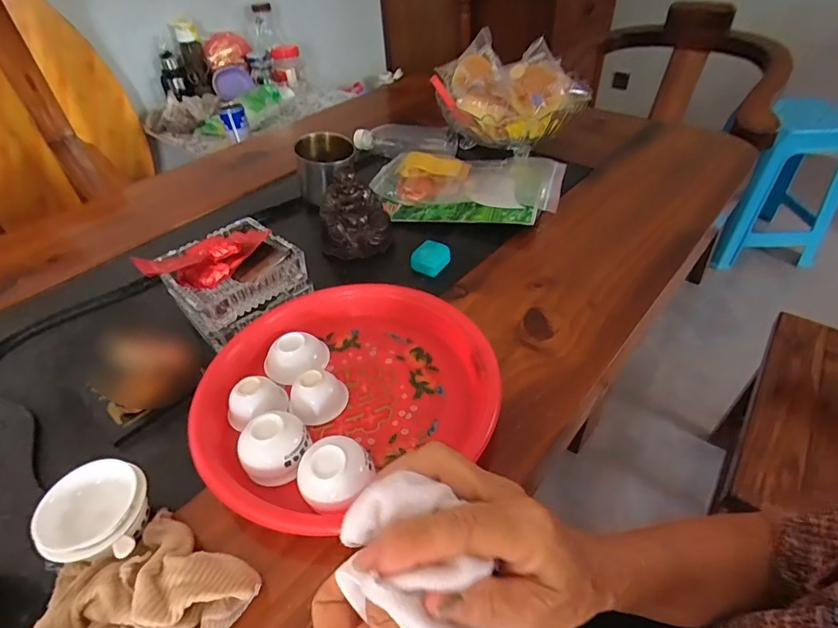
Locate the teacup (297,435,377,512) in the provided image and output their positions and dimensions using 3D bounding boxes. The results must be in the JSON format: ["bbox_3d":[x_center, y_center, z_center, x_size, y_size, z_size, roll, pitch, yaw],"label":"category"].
[{"bbox_3d":[-0.058,0.119,0.338,0.056,0.042,0.047,-19,46,-16],"label":"teacup"}]

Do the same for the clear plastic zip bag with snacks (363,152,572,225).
[{"bbox_3d":[0.073,-0.191,0.683,0.262,0.047,0.180,8,43,18],"label":"clear plastic zip bag with snacks"}]

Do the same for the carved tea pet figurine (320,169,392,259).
[{"bbox_3d":[-0.083,-0.127,0.598,0.090,0.090,0.072,-9,44,-6],"label":"carved tea pet figurine"}]

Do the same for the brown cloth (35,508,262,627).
[{"bbox_3d":[-0.175,0.178,0.290,0.119,0.046,0.094,20,48,22],"label":"brown cloth"}]

